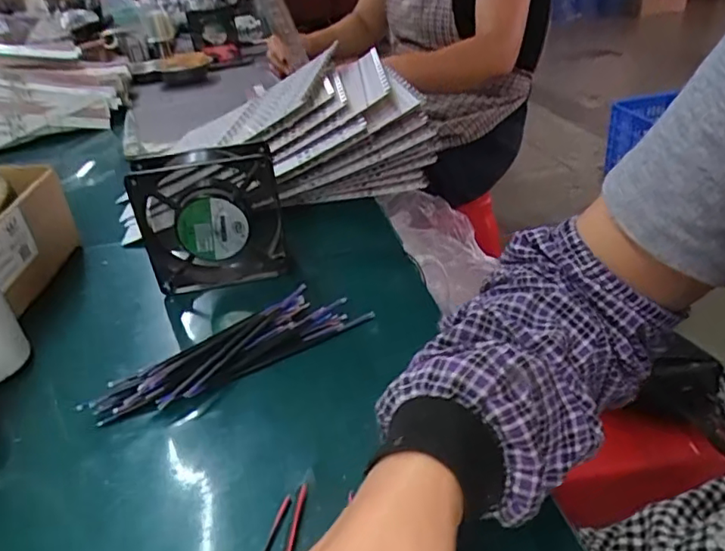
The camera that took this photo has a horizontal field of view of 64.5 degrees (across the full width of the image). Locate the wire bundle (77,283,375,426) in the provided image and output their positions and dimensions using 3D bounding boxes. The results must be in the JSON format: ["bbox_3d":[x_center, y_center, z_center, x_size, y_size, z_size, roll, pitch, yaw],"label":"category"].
[{"bbox_3d":[-0.103,0.058,0.447,0.204,0.017,0.060,-22,35,-24],"label":"wire bundle"}]

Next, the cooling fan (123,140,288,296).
[{"bbox_3d":[-0.137,-0.049,0.519,0.125,0.123,0.044,-11,32,-7],"label":"cooling fan"}]

